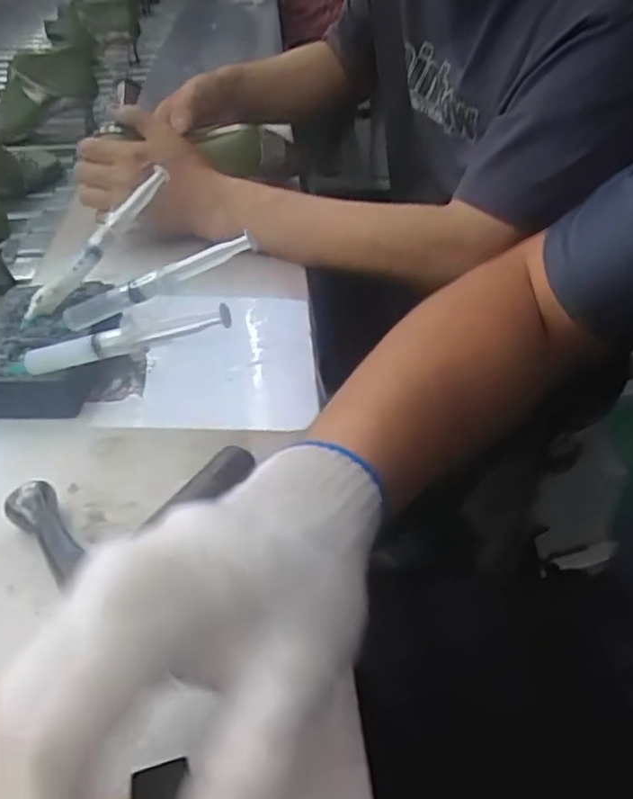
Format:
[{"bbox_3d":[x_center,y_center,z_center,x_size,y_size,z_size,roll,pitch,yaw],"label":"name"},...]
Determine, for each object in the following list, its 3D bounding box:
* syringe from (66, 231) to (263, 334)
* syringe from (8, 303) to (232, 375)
[{"bbox_3d":[-0.114,-0.080,0.473,0.141,0.015,0.015,-20,34,18],"label":"syringe"},{"bbox_3d":[-0.135,-0.035,0.440,0.158,0.019,0.011,-11,34,20],"label":"syringe"}]

